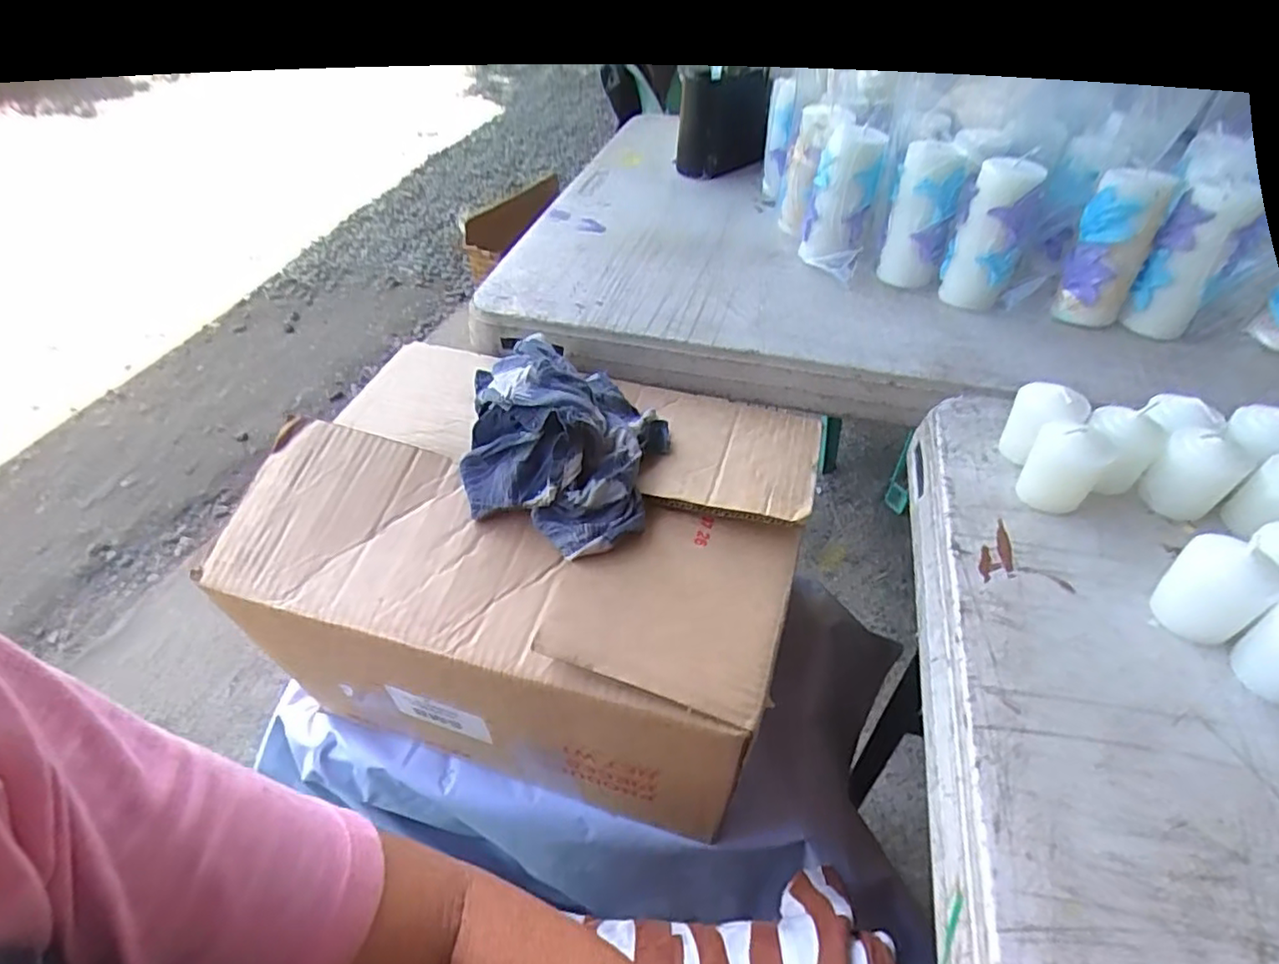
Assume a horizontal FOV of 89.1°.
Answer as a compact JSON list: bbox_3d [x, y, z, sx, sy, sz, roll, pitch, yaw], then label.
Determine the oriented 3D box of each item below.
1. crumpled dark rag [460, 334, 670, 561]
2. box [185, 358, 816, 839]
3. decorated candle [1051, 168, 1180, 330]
[{"bbox_3d":[-0.054,-0.035,0.445,0.138,0.064,0.163,11,45,11],"label":"crumpled dark rag"},{"bbox_3d":[-0.076,0.068,0.512,0.366,0.207,0.267,11,45,12],"label":"box"},{"bbox_3d":[0.362,-0.178,0.502,0.051,0.107,0.042,26,48,25],"label":"decorated candle"}]

